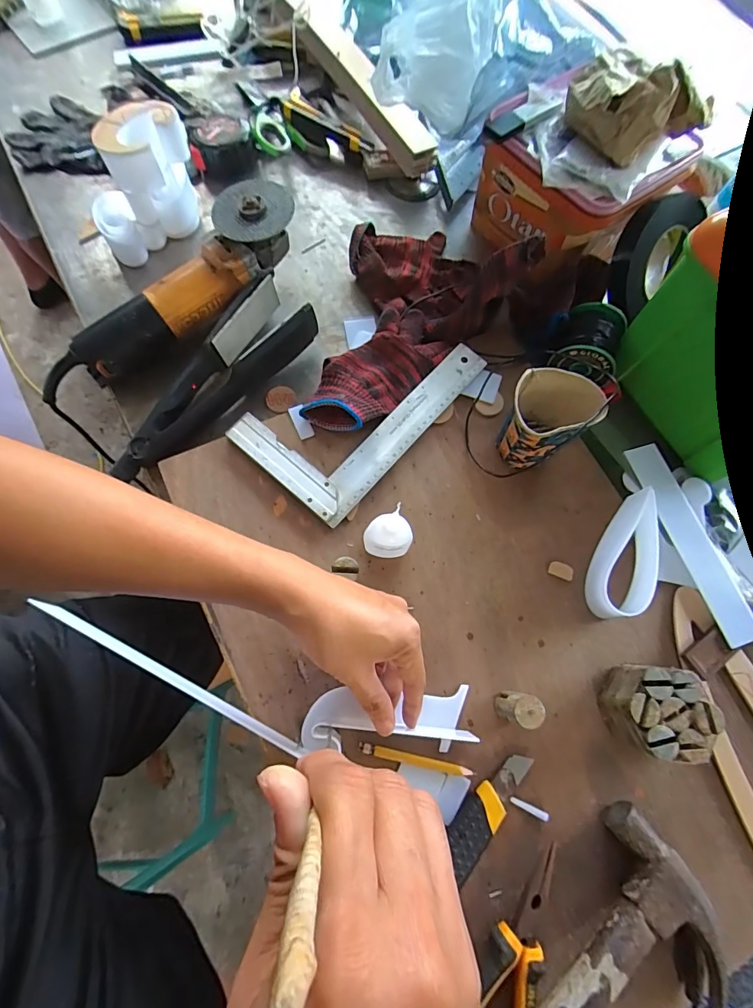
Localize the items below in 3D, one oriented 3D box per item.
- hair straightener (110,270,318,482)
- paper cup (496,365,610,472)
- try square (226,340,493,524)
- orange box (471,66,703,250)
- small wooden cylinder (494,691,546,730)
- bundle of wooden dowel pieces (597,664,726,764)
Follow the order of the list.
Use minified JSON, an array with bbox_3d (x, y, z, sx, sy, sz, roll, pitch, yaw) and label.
[{"bbox_3d":[-0.176,-0.138,0.466,0.077,0.051,0.247,41,75,10],"label":"hair straightener"},{"bbox_3d":[0.164,-0.077,0.432,0.080,0.093,0.070,11,72,1],"label":"paper cup"},{"bbox_3d":[-0.016,-0.112,0.477,0.145,0.015,0.254,40,76,11],"label":"try square"},{"bbox_3d":[0.237,-0.392,0.540,0.187,0.126,0.187,-35,77,-12],"label":"orange box"},{"bbox_3d":[0.120,0.174,0.371,0.028,0.050,0.024,9,73,2],"label":"small wooden cylinder"},{"bbox_3d":[0.239,0.177,0.374,0.076,0.046,0.072,8,72,0],"label":"bundle of wooden dowel pieces"}]

